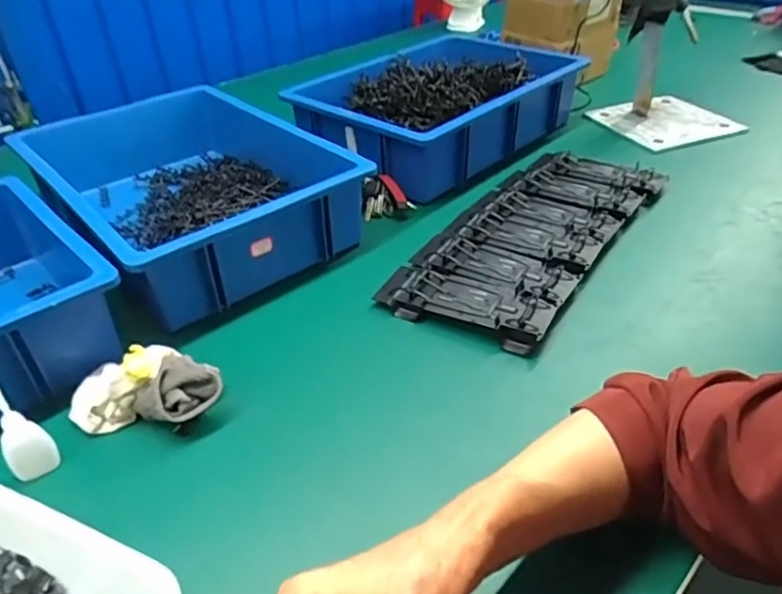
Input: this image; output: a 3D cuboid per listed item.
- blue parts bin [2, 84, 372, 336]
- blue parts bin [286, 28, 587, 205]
[{"bbox_3d":[-0.290,-0.156,0.829,0.321,0.115,0.477,-29,44,-31],"label":"blue parts bin"},{"bbox_3d":[0.077,-0.332,0.991,0.306,0.097,0.445,26,44,33],"label":"blue parts bin"}]

